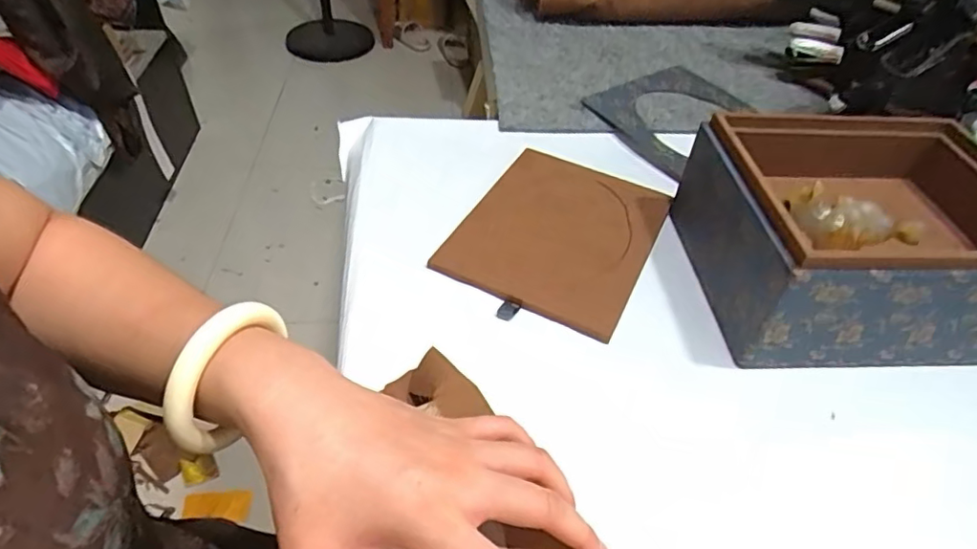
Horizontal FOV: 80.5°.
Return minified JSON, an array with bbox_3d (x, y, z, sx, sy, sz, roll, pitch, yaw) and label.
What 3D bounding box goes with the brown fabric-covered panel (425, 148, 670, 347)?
[{"bbox_3d":[0.062,-0.041,0.496,0.151,0.010,0.202,23,49,16],"label":"brown fabric-covered panel"}]

